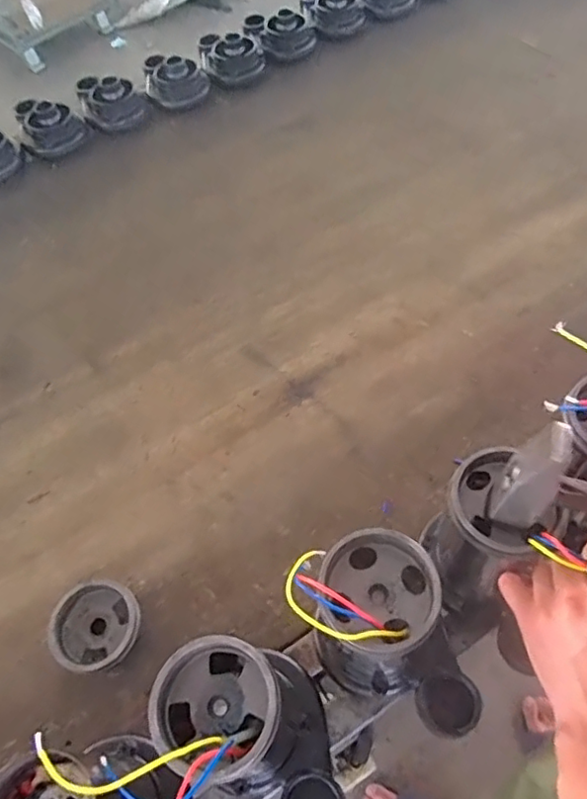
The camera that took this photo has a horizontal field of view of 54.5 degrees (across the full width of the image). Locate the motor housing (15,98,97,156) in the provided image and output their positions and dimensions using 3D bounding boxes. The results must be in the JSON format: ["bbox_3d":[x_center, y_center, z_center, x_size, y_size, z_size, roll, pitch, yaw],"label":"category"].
[{"bbox_3d":[-0.462,-0.530,1.086,0.131,0.067,0.135,-24,60,-9],"label":"motor housing"}]

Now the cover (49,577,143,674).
[{"bbox_3d":[-0.206,0.236,0.598,0.087,0.032,0.087,25,64,18],"label":"cover"}]

